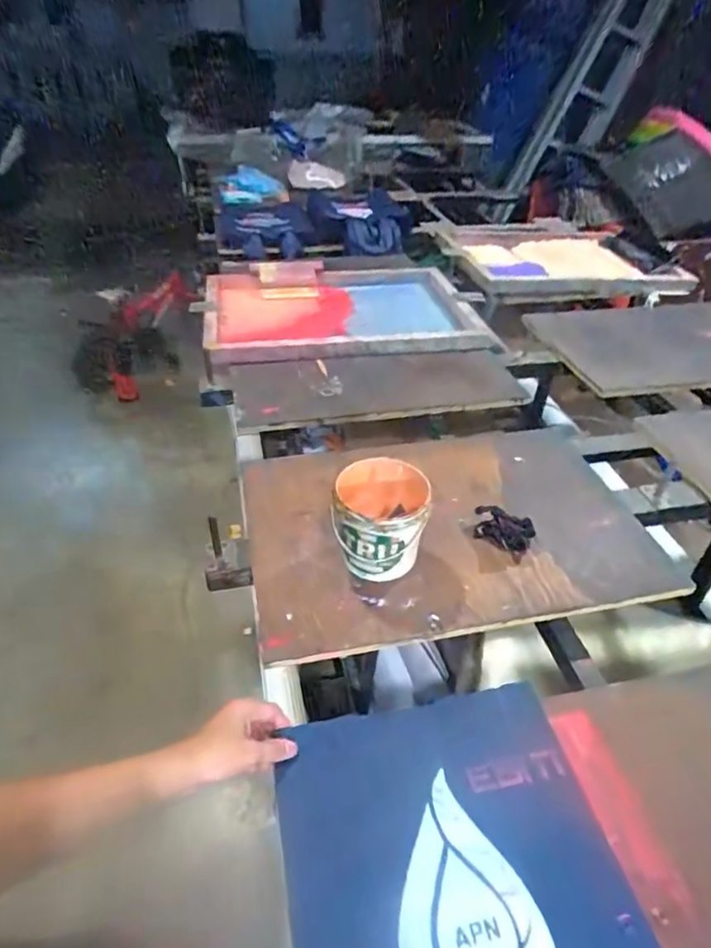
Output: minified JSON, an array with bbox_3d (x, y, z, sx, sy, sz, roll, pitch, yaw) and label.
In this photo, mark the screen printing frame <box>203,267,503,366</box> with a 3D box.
[{"bbox_3d":[-0.042,-0.424,1.446,0.672,0.059,0.500,-6,41,-10],"label":"screen printing frame"}]

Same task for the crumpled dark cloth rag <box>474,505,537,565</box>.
[{"bbox_3d":[0.212,0.080,0.826,0.095,0.045,0.061,29,45,28],"label":"crumpled dark cloth rag"}]

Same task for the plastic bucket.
[{"bbox_3d":[0.033,0.064,0.775,0.123,0.126,0.123,2,41,-1],"label":"plastic bucket"}]

